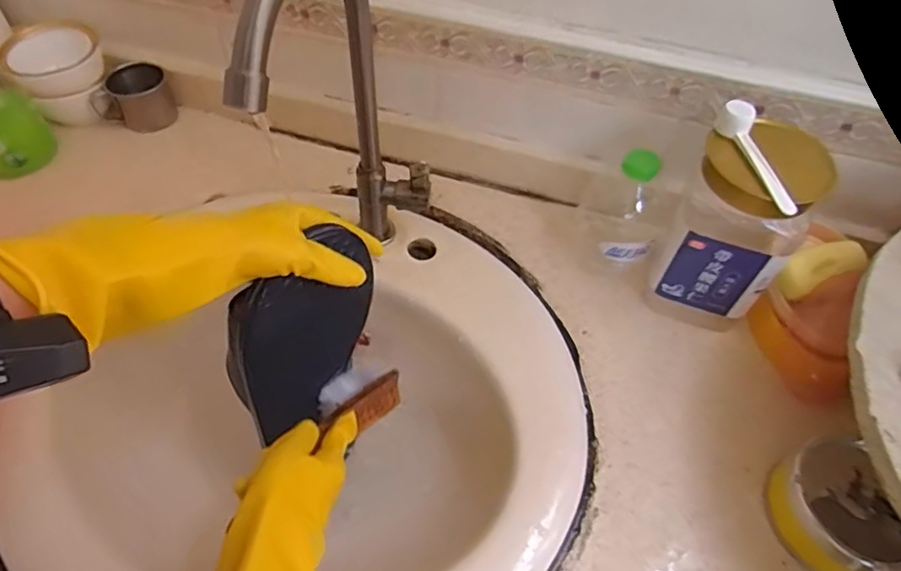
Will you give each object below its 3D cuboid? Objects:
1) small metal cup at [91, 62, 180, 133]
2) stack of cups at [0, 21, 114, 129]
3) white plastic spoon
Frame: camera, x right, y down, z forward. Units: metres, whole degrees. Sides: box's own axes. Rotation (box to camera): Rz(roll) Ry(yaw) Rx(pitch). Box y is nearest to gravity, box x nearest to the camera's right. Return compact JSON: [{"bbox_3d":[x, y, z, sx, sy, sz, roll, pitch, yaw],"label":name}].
[{"bbox_3d":[-0.369,-0.218,0.691,0.083,0.057,0.051,-22,58,-19],"label":"small metal cup"},{"bbox_3d":[-0.445,-0.238,0.677,0.101,0.081,0.095,-19,57,-17],"label":"stack of cups"},{"bbox_3d":[0.240,-0.102,0.454,0.024,0.021,0.105,-9,54,-11],"label":"white plastic spoon"}]

